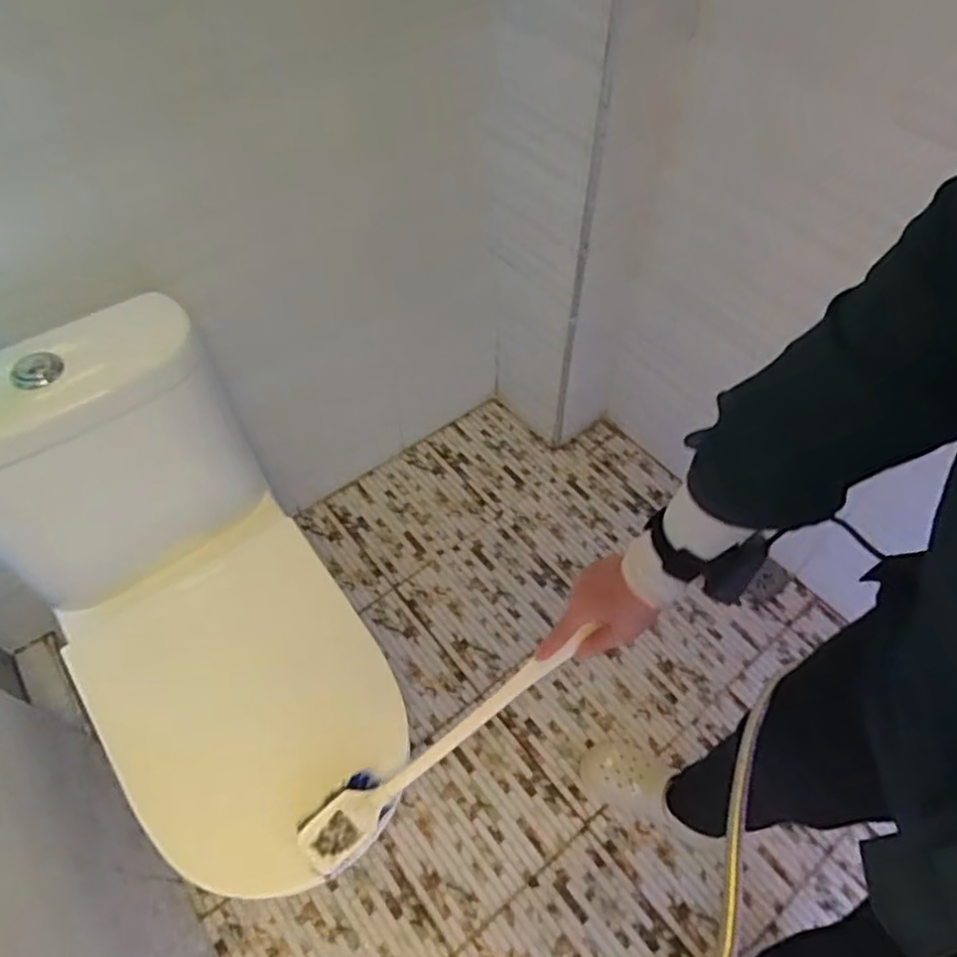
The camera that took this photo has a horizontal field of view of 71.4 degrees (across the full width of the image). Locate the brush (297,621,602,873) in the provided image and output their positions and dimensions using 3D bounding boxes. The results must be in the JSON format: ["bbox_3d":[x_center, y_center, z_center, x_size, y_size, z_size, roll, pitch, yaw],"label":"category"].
[{"bbox_3d":[-0.053,0.301,0.723,0.370,0.051,0.075,-41,55,15],"label":"brush"}]

